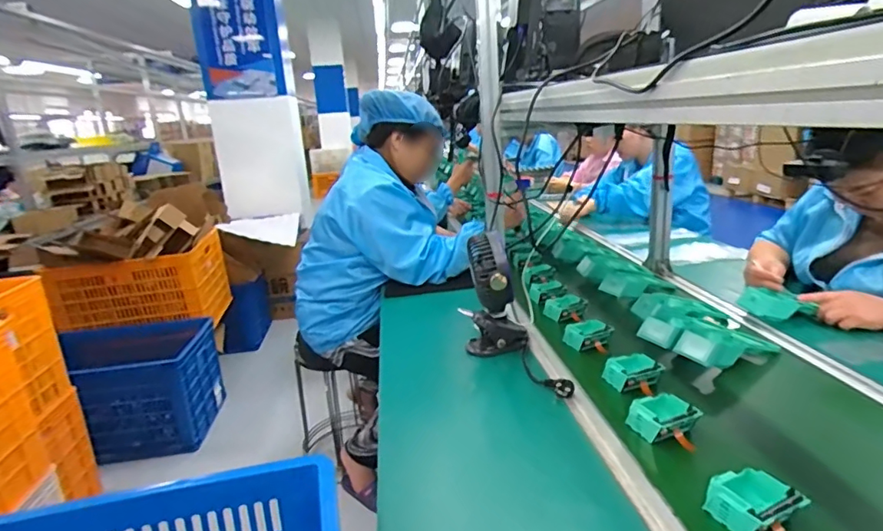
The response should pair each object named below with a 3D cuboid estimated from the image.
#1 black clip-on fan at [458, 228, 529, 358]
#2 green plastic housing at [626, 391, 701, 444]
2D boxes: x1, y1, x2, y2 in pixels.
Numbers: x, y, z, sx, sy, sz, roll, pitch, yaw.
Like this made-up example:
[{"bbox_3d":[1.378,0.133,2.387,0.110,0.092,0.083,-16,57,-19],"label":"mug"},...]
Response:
[{"bbox_3d":[0.100,0.064,1.011,0.120,0.227,0.116,-1,15,14],"label":"black clip-on fan"},{"bbox_3d":[0.321,0.220,0.750,0.083,0.038,0.067,-9,15,-16],"label":"green plastic housing"}]

